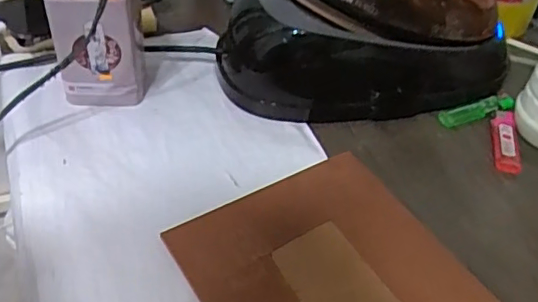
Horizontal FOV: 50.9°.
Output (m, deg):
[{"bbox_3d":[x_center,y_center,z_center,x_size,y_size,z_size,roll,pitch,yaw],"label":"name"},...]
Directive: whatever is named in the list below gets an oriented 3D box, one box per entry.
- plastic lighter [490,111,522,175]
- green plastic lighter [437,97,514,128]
[{"bbox_3d":[0.224,-0.012,0.540,0.025,0.014,0.077,9,45,2],"label":"plastic lighter"},{"bbox_3d":[0.207,-0.039,0.564,0.081,0.014,0.020,-15,49,-20],"label":"green plastic lighter"}]

